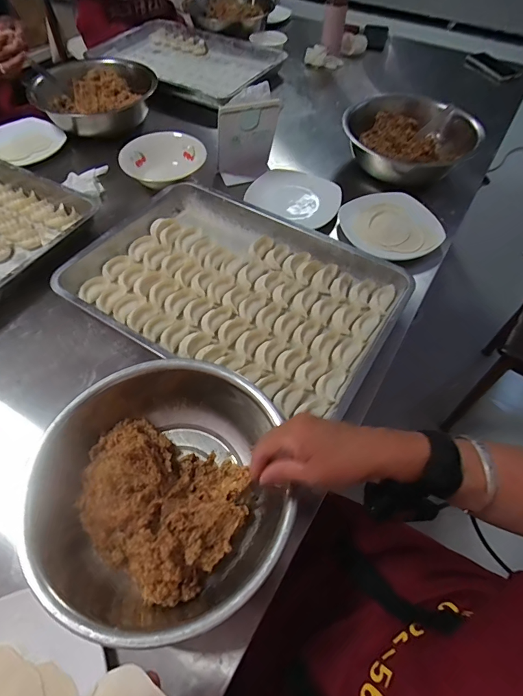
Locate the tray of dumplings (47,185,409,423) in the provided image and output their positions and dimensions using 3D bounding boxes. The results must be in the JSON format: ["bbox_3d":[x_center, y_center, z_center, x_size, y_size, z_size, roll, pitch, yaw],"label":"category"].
[{"bbox_3d":[-0.042,-0.097,0.622,0.493,0.041,0.336,25,60,15],"label":"tray of dumplings"}]

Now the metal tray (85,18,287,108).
[{"bbox_3d":[-0.216,-0.827,1.104,0.531,0.046,0.330,30,61,17],"label":"metal tray"}]

